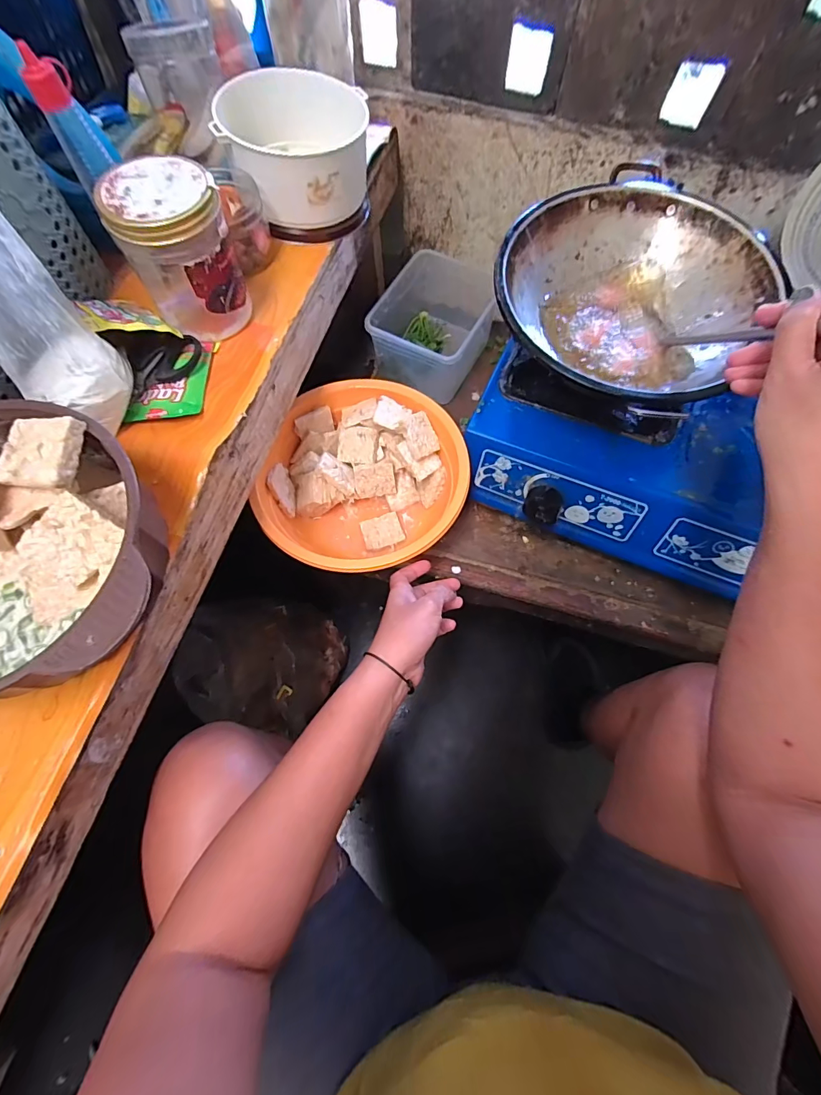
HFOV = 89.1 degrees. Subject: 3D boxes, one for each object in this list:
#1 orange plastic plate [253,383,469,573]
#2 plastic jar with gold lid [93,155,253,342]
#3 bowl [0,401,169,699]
[{"bbox_3d":[-0.059,-0.098,0.564,0.249,0.104,0.227,0,68,1],"label":"orange plastic plate"},{"bbox_3d":[-0.198,-0.255,0.375,0.085,0.117,0.075,-28,70,-10],"label":"plastic jar with gold lid"},{"bbox_3d":[-0.277,0.008,0.294,0.204,0.090,0.198,0,68,1],"label":"bowl"}]

